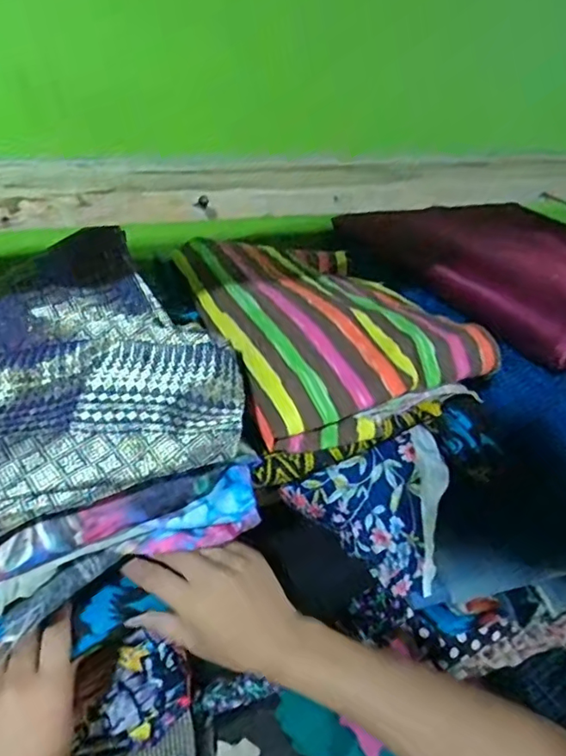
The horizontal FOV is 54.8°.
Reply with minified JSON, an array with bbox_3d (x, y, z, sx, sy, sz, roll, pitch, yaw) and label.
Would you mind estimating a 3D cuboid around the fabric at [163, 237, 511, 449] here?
[{"bbox_3d":[0.028,-0.049,0.461,0.184,0.060,0.257,-9,31,-21],"label":"fabric"}]

